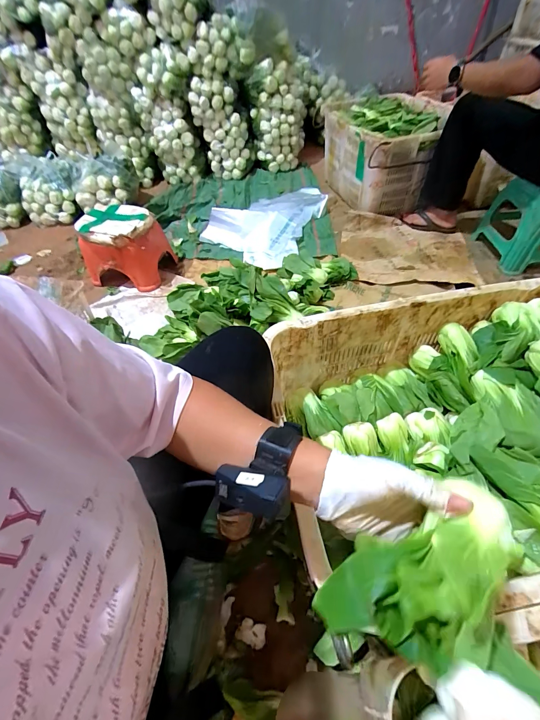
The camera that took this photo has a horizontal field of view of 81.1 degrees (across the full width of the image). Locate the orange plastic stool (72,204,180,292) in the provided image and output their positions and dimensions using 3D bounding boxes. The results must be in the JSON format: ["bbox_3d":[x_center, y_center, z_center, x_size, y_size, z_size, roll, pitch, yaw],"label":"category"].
[{"bbox_3d":[-0.583,-0.455,1.274,0.284,0.232,0.231,8,52,12],"label":"orange plastic stool"}]

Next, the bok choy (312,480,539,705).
[{"bbox_3d":[0.111,0.142,0.216,0.144,0.065,0.084,-37,56,-23],"label":"bok choy"}]

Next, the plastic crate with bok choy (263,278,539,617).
[{"bbox_3d":[0.342,0.110,0.549,0.627,0.229,0.472,-11,50,-4],"label":"plastic crate with bok choy"}]

